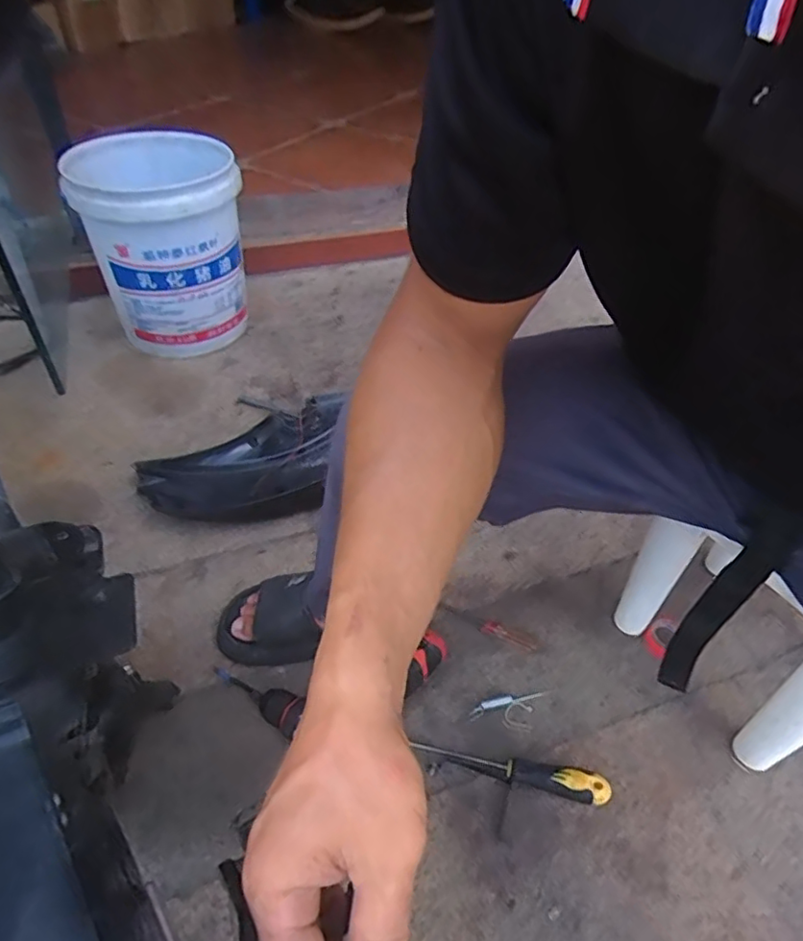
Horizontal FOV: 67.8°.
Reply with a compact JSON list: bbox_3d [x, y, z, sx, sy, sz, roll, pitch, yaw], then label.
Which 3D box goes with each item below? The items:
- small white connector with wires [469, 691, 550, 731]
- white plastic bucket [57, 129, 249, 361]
[{"bbox_3d":[0.132,0.291,0.723,0.101,0.004,0.044,-2,46,-5],"label":"small white connector with wires"},{"bbox_3d":[-0.447,-0.433,1.174,0.278,0.352,0.275,-11,47,-13],"label":"white plastic bucket"}]

